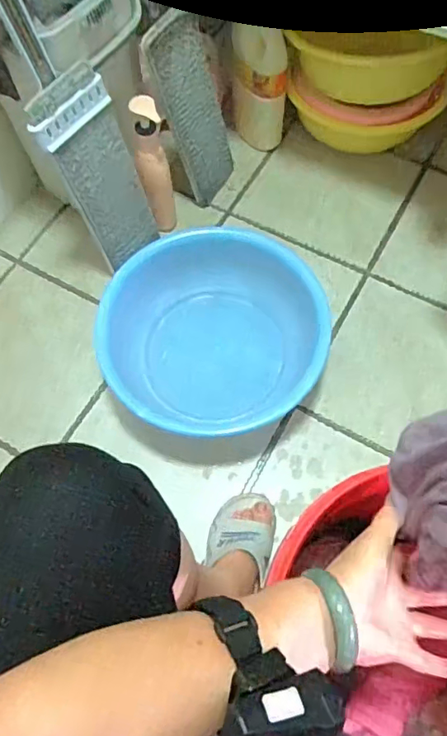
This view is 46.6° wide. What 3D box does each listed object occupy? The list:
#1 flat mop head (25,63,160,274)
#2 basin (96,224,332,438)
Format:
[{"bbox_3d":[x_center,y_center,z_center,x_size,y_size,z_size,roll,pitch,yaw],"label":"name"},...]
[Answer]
[{"bbox_3d":[-0.191,-0.310,0.851,0.018,0.326,0.143,29,71,26],"label":"flat mop head"},{"bbox_3d":[-0.019,-0.047,0.864,0.337,0.126,0.348,-1,67,2],"label":"basin"}]

